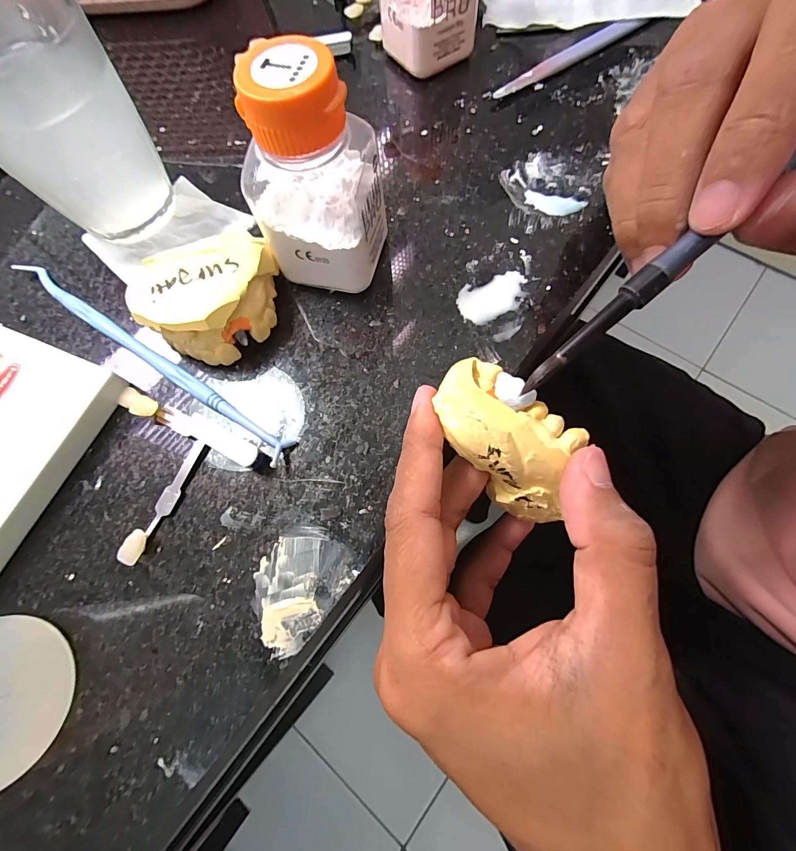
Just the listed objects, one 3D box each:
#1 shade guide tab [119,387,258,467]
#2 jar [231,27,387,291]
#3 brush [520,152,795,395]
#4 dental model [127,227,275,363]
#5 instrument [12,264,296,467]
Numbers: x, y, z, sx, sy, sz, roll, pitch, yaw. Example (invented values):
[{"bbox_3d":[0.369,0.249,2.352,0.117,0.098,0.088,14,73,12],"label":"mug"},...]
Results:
[{"bbox_3d":[-0.080,0.000,0.145,0.065,0.009,0.009,23,74,10],"label":"shade guide tab"},{"bbox_3d":[-0.028,-0.088,0.135,0.039,0.069,0.039,-1,71,2],"label":"jar"},{"bbox_3d":[0.100,-0.066,0.102,0.165,0.006,0.008,-42,73,11],"label":"brush"},{"bbox_3d":[-0.074,-0.048,0.152,0.054,0.026,0.041,-16,71,-3],"label":"dental model"},{"bbox_3d":[-0.107,-0.032,0.158,0.162,0.007,0.010,33,76,14],"label":"instrument"}]

